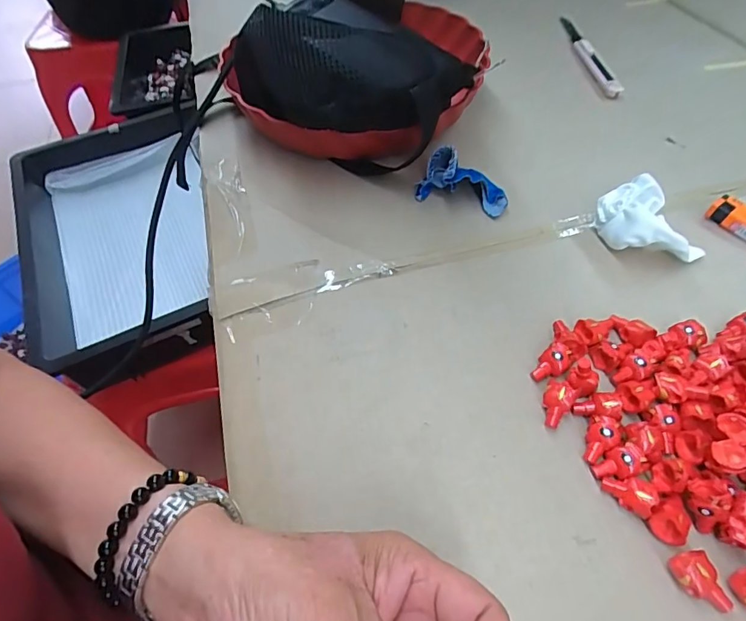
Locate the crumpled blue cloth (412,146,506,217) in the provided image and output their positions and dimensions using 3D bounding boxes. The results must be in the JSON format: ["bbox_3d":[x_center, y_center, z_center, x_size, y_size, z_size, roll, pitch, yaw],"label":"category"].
[{"bbox_3d":[0.069,-0.101,0.372,0.069,0.034,0.028,18,58,18],"label":"crumpled blue cloth"}]

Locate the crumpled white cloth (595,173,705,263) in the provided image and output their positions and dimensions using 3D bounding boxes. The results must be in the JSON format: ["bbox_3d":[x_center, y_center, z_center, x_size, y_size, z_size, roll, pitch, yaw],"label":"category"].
[{"bbox_3d":[0.187,-0.059,0.335,0.048,0.036,0.068,-23,55,-11],"label":"crumpled white cloth"}]

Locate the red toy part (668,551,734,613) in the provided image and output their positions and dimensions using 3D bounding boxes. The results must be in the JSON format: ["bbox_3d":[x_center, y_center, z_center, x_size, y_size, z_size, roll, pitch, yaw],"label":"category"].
[{"bbox_3d":[0.147,0.123,0.219,0.017,0.013,0.025,-16,54,-6],"label":"red toy part"}]

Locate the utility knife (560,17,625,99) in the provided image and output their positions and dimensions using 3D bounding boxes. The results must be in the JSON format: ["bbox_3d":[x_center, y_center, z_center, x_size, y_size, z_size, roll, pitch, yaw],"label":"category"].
[{"bbox_3d":[0.225,-0.273,0.512,0.017,0.013,0.167,-6,54,2],"label":"utility knife"}]

